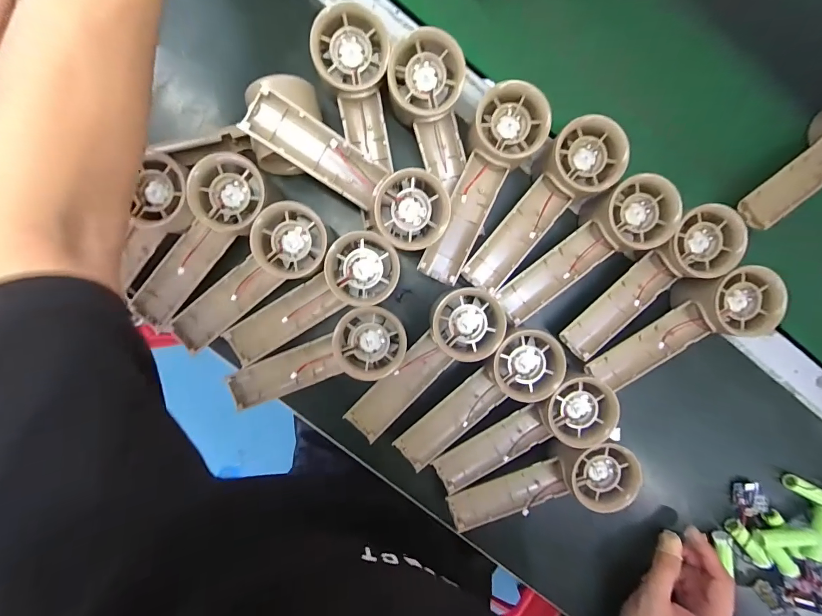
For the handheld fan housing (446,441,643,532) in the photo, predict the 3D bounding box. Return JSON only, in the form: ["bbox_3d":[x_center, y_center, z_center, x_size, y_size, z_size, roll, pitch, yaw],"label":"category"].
[{"bbox_3d":[0.111,0.152,0.324,0.156,0.033,0.050,-23,94,16],"label":"handheld fan housing"}]

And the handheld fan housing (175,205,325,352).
[{"bbox_3d":[-0.134,-0.025,0.298,0.151,0.031,0.055,-33,94,1],"label":"handheld fan housing"}]

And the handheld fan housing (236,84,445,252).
[{"bbox_3d":[-0.041,-0.102,0.281,0.154,0.041,0.052,34,92,-3],"label":"handheld fan housing"}]

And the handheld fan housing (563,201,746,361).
[{"bbox_3d":[0.200,-0.018,0.317,0.050,0.028,0.158,45,107,-4],"label":"handheld fan housing"}]

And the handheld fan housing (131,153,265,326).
[{"bbox_3d":[-0.169,-0.050,0.298,0.053,0.024,0.153,39,104,-3],"label":"handheld fan housing"}]

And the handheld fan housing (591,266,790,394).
[{"bbox_3d":[0.224,0.017,0.316,0.150,0.047,0.059,-25,94,0],"label":"handheld fan housing"}]

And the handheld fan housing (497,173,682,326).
[{"bbox_3d":[0.139,-0.049,0.303,0.151,0.031,0.053,-32,94,1],"label":"handheld fan housing"}]

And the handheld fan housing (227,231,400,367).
[{"bbox_3d":[-0.078,-0.002,0.302,0.152,0.031,0.053,-35,94,1],"label":"handheld fan housing"}]

